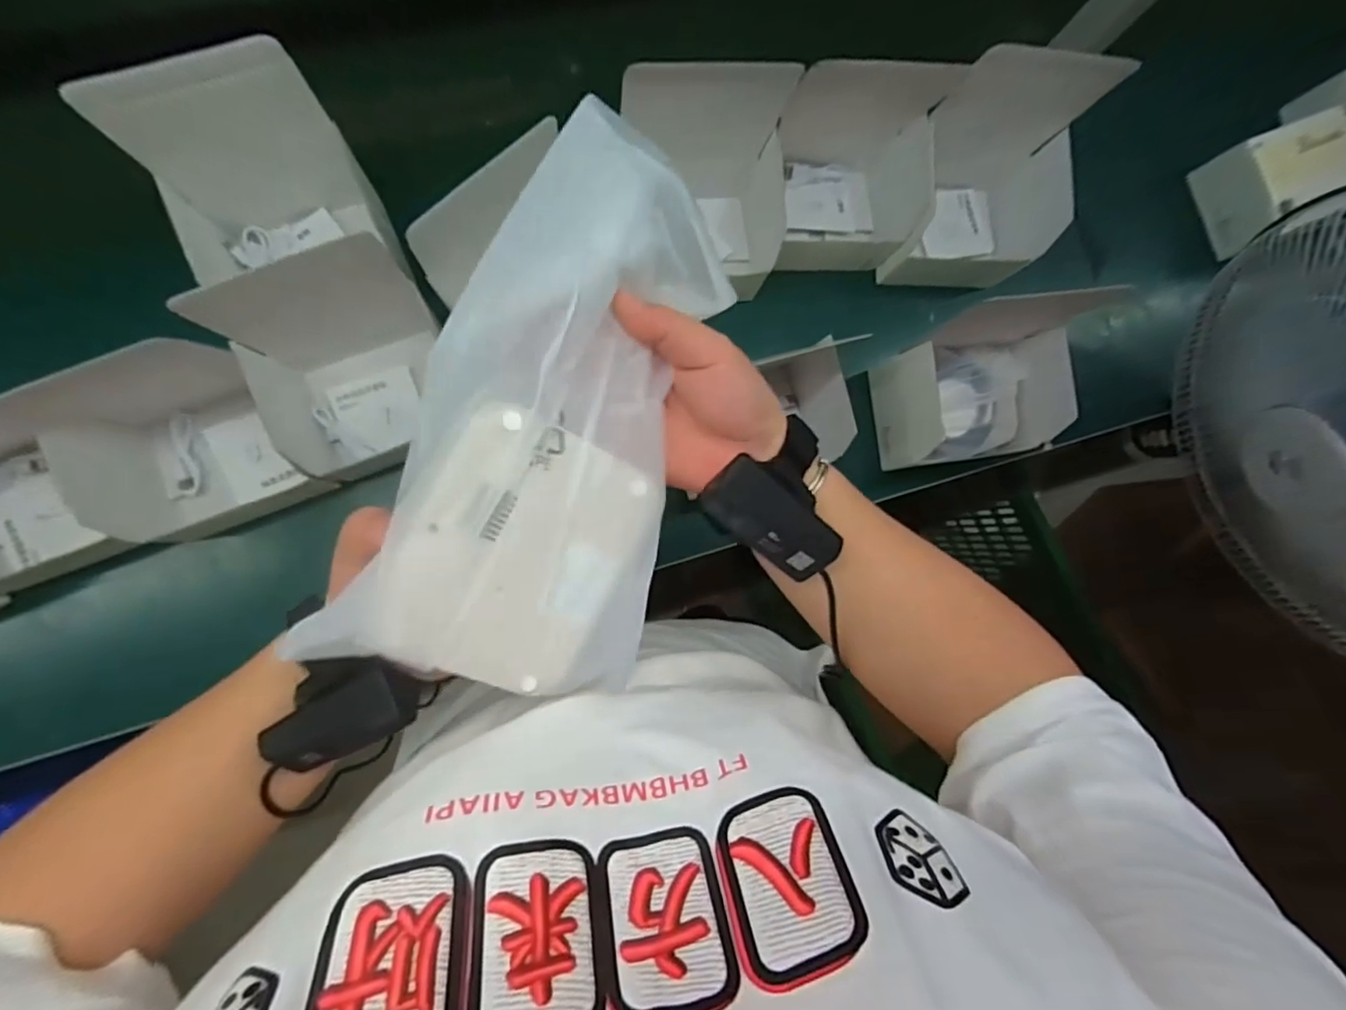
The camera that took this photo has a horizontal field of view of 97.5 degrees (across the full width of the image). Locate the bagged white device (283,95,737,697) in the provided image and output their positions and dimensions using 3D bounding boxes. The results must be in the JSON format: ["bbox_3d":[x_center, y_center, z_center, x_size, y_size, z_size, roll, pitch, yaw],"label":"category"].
[{"bbox_3d":[-0.046,-0.034,0.283,0.139,0.022,0.257,25,90,-21],"label":"bagged white device"}]

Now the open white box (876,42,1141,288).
[{"bbox_3d":[0.315,-0.316,0.588,0.159,0.194,0.114,-2,85,-2],"label":"open white box"}]

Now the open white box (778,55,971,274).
[{"bbox_3d":[0.176,-0.323,0.580,0.154,0.176,0.110,-2,85,-2],"label":"open white box"}]

